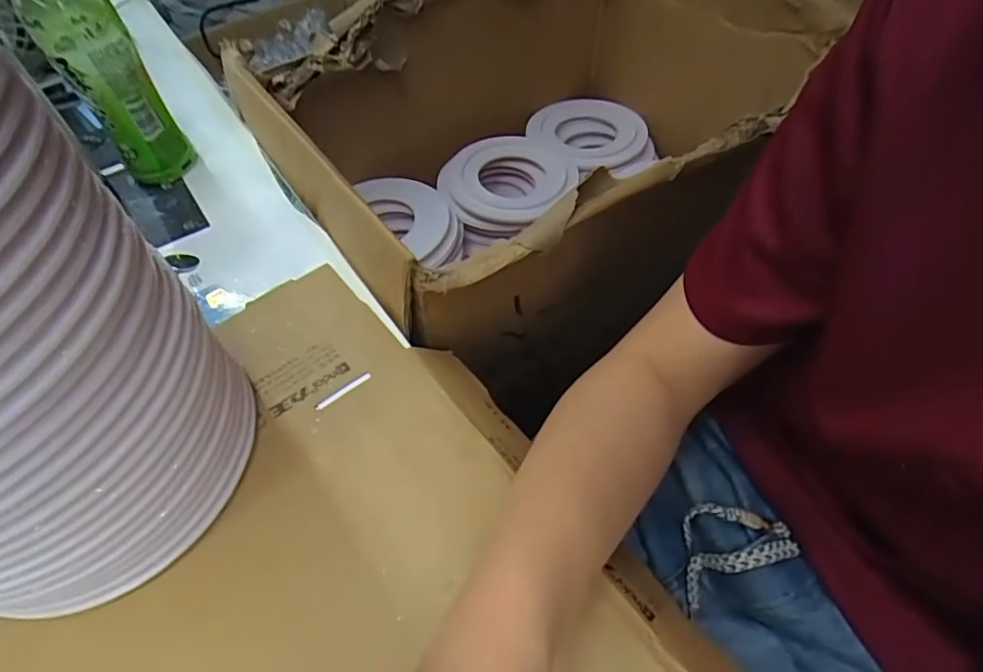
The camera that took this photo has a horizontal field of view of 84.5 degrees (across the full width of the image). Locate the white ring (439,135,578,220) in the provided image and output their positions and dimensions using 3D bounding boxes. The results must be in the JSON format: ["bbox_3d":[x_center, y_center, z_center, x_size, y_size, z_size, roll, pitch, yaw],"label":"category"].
[{"bbox_3d":[0.027,-0.242,0.824,0.172,0.025,0.191,32,57,8],"label":"white ring"}]

